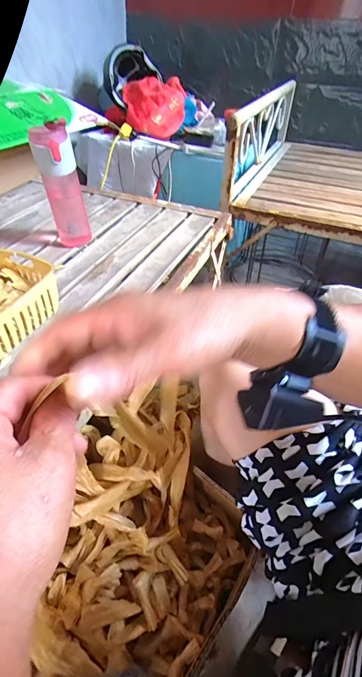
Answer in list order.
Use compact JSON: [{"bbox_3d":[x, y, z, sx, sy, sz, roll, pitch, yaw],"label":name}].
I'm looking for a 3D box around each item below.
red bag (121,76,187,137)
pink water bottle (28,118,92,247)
[{"bbox_3d":[-0.097,-0.862,1.282,0.215,0.140,0.210,-4,43,-9],"label":"red bag"},{"bbox_3d":[-0.232,-0.289,0.680,0.072,0.217,0.064,-12,45,-18],"label":"pink water bottle"}]

